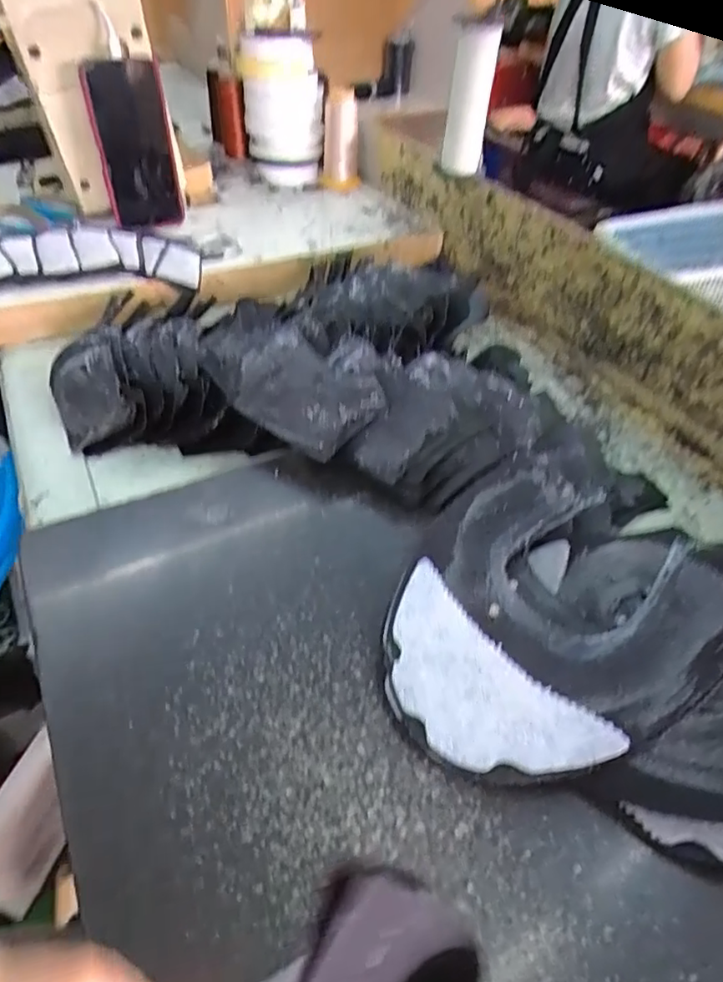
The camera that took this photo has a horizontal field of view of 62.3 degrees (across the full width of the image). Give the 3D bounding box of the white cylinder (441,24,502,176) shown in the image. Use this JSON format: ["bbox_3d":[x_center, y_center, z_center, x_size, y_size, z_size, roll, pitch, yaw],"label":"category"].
[{"bbox_3d":[0.109,-0.392,0.609,0.043,0.131,0.034,9,44,6],"label":"white cylinder"}]

